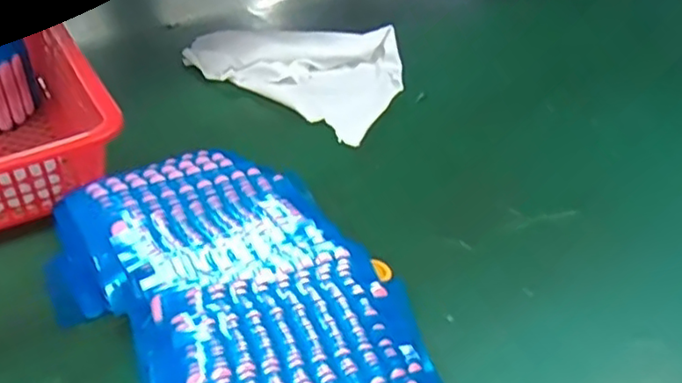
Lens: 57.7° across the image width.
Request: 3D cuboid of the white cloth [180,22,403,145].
[{"bbox_3d":[-0.029,-0.116,0.550,0.190,0.024,0.130,27,45,25],"label":"white cloth"}]

